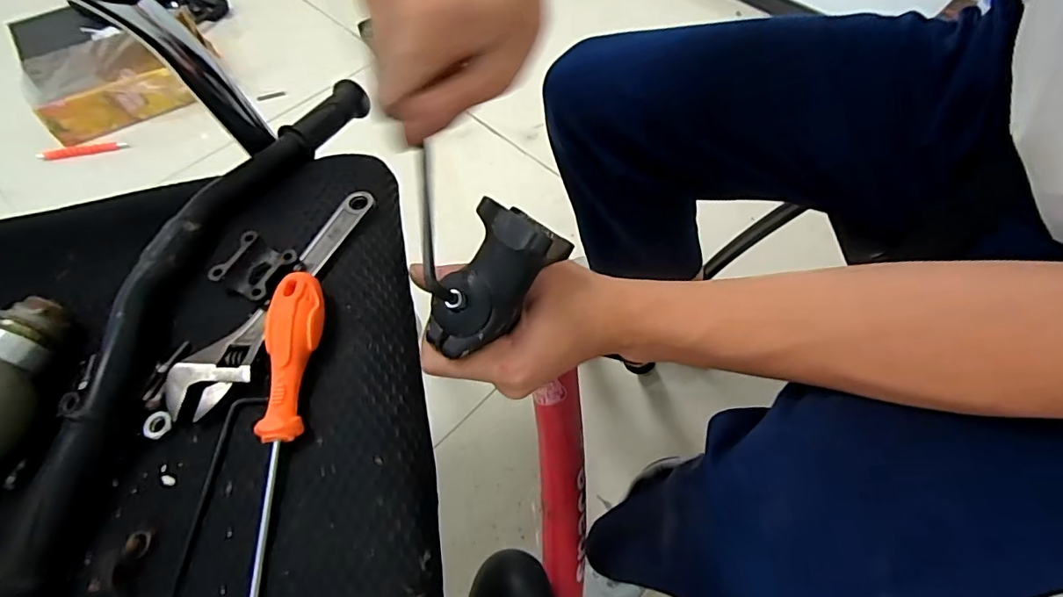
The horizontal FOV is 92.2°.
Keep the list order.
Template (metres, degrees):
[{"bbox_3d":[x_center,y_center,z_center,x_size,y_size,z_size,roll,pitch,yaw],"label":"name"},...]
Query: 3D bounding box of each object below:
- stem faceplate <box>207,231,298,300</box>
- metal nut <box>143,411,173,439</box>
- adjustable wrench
[{"bbox_3d":[-0.189,-0.021,0.353,0.043,0.018,0.041,22,61,12],"label":"stem faceplate"},{"bbox_3d":[-0.225,0.076,0.308,0.015,0.004,0.016,0,59,-1],"label":"metal nut"},{"bbox_3d":[-0.169,-0.004,0.350,0.045,0.018,0.188,26,62,14],"label":"adjustable wrench"}]

